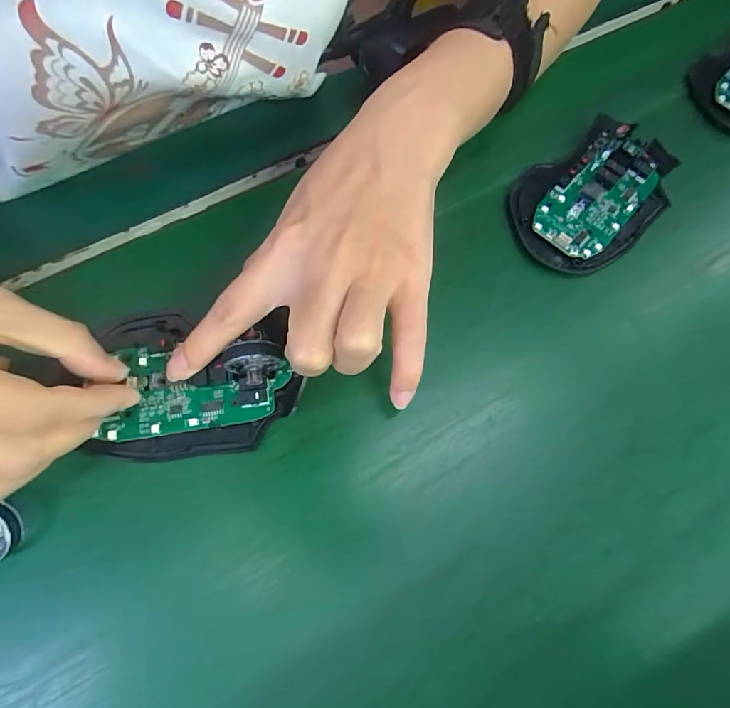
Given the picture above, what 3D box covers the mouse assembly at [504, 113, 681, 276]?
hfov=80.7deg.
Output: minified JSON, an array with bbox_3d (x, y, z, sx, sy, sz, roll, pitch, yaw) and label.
[{"bbox_3d":[0.138,-0.099,0.264,0.075,0.026,0.119,39,68,20],"label":"mouse assembly"}]

